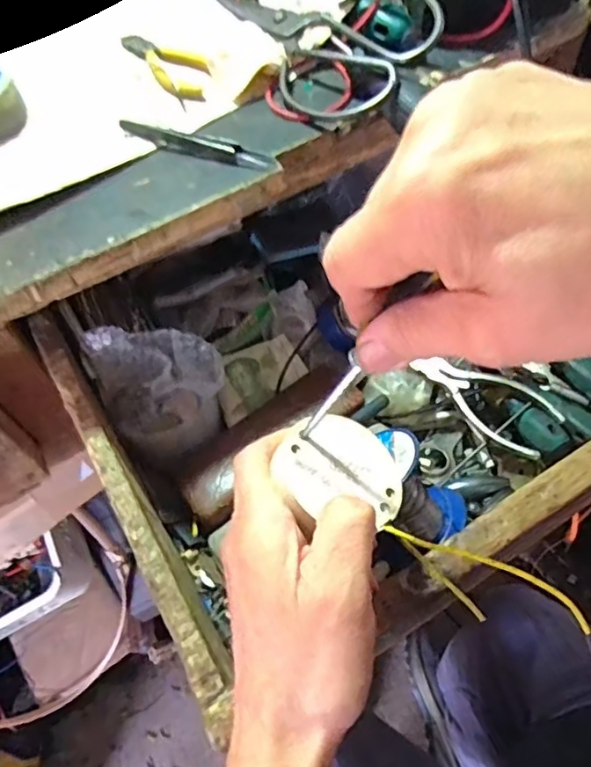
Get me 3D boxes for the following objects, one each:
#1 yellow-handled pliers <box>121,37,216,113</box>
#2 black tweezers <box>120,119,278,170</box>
[{"bbox_3d":[-0.087,-0.227,0.412,0.037,0.009,0.099,-30,60,-16],"label":"yellow-handled pliers"},{"bbox_3d":[-0.060,-0.146,0.356,0.099,0.011,0.012,16,59,14],"label":"black tweezers"}]

